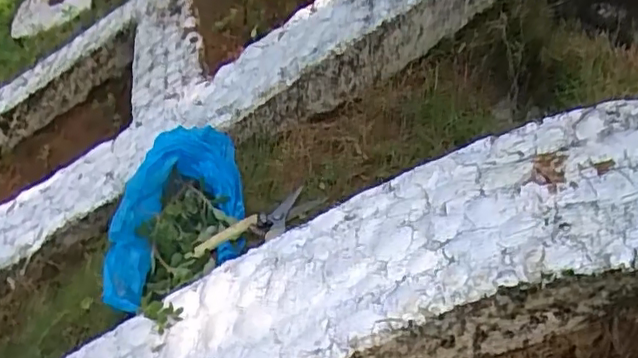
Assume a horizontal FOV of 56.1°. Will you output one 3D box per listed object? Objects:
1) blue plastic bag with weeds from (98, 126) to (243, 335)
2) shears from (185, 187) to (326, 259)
[{"bbox_3d":[-0.165,0.057,0.677,0.143,0.122,0.259,4,33,-5],"label":"blue plastic bag with weeds"},{"bbox_3d":[-0.078,0.056,0.730,0.175,0.018,0.060,-22,41,-18],"label":"shears"}]

